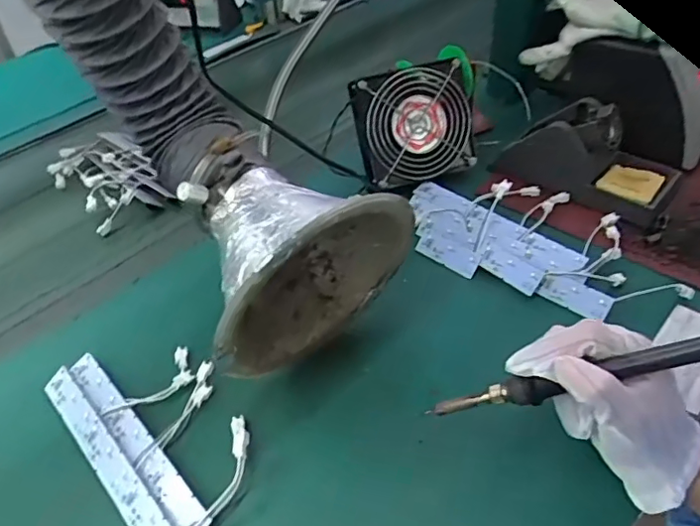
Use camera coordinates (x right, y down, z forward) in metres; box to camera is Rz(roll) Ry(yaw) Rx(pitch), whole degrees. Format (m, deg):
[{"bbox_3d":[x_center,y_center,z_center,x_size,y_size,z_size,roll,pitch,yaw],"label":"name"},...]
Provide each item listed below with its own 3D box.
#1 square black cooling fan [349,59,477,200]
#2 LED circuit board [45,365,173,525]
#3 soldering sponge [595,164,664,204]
[{"bbox_3d":[0.076,-0.150,0.616,0.128,0.125,0.031,-17,16,-11],"label":"square black cooling fan"},{"bbox_3d":[-0.181,0.144,0.414,0.194,0.004,0.024,35,79,33],"label":"LED circuit board"},{"bbox_3d":[0.296,-0.086,0.585,0.053,0.007,0.057,27,53,30],"label":"soldering sponge"}]

